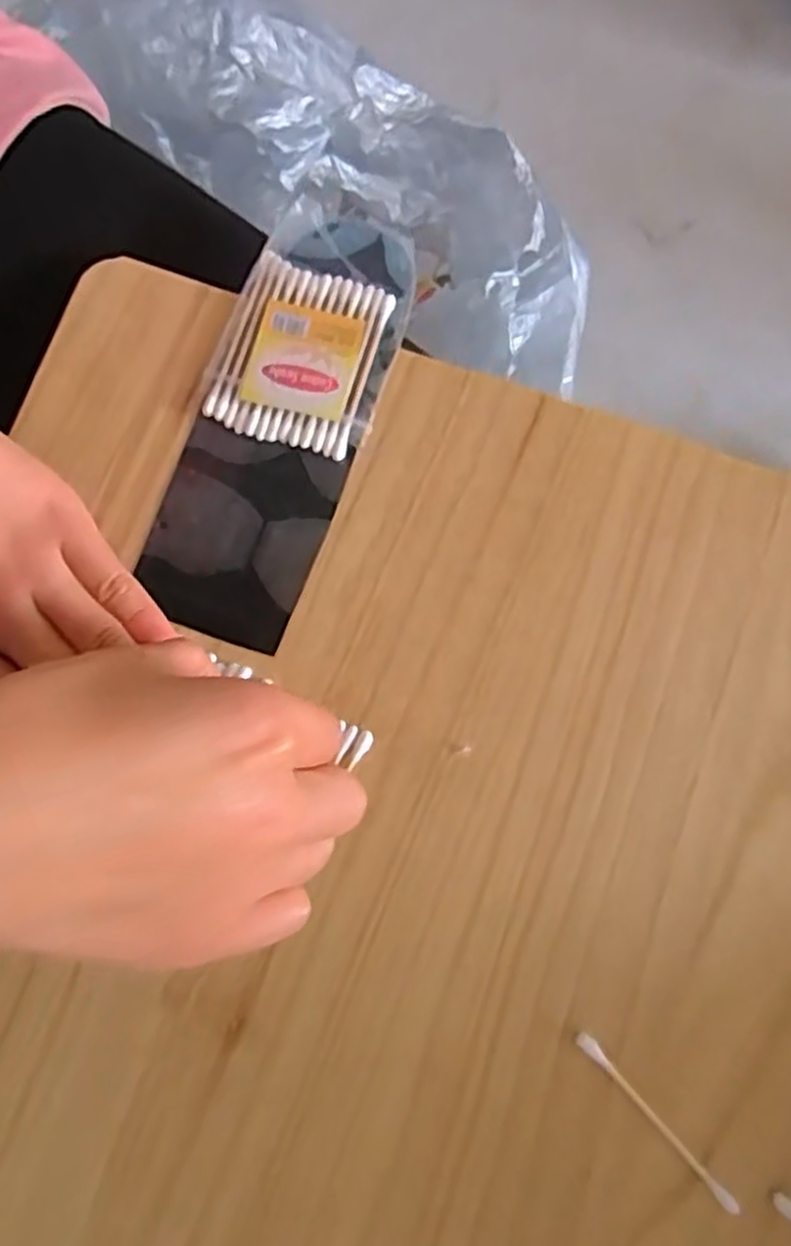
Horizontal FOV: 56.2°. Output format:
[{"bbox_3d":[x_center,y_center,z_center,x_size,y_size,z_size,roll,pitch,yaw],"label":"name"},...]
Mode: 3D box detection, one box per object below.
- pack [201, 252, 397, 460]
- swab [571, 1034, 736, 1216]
[{"bbox_3d":[-0.037,-0.103,0.286,0.056,0.006,0.071,17,80,2],"label":"pack"},{"bbox_3d":[0.085,0.163,0.242,0.005,0.004,0.070,-42,83,-7],"label":"swab"}]

